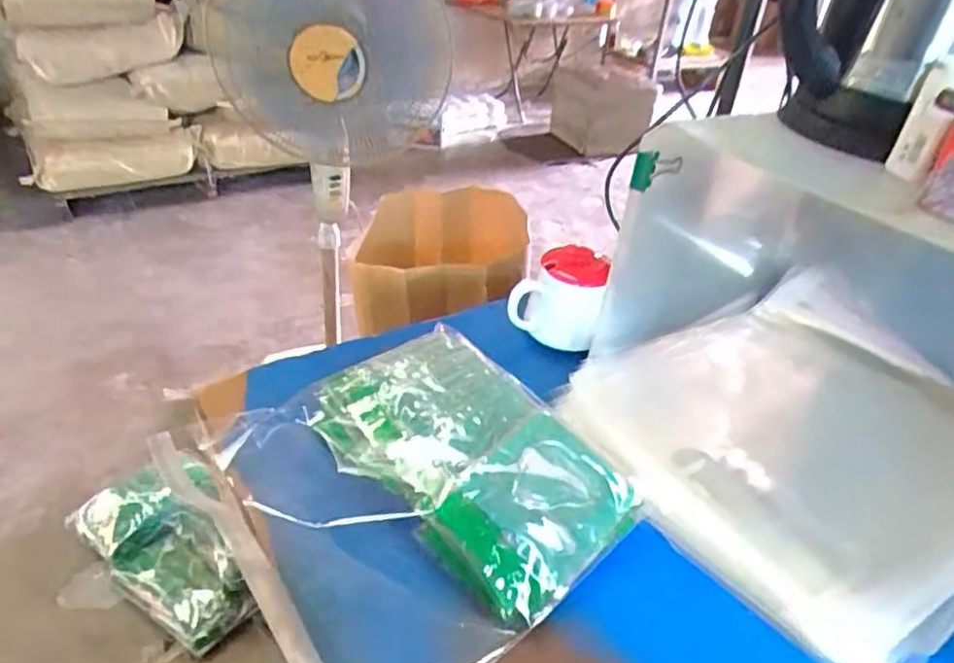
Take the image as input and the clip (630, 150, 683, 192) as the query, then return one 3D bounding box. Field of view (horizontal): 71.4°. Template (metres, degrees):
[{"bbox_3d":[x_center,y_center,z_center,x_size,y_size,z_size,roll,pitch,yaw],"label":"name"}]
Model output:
[{"bbox_3d":[0.158,-0.144,0.582,0.071,0.037,0.013,-25,44,-37],"label":"clip"}]

